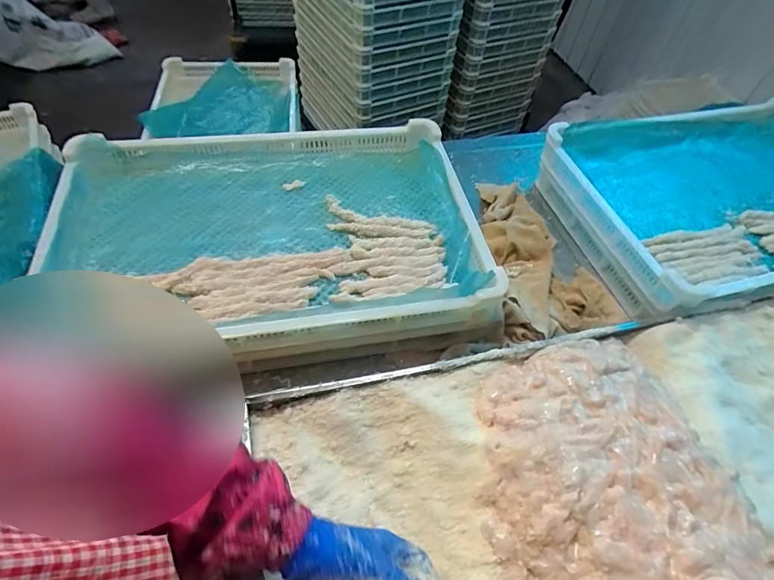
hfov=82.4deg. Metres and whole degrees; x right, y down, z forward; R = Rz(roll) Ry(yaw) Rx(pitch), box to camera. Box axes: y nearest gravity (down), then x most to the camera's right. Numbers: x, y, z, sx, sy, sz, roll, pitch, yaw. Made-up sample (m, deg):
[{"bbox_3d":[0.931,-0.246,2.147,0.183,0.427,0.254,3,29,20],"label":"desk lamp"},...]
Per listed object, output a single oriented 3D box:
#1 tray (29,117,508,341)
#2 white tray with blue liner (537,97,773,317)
[{"bbox_3d":[-0.169,-0.101,0.649,0.583,0.062,0.396,-6,56,-9],"label":"tray"},{"bbox_3d":[0.610,-0.170,0.774,0.580,0.085,0.383,-12,57,-13],"label":"white tray with blue liner"}]

